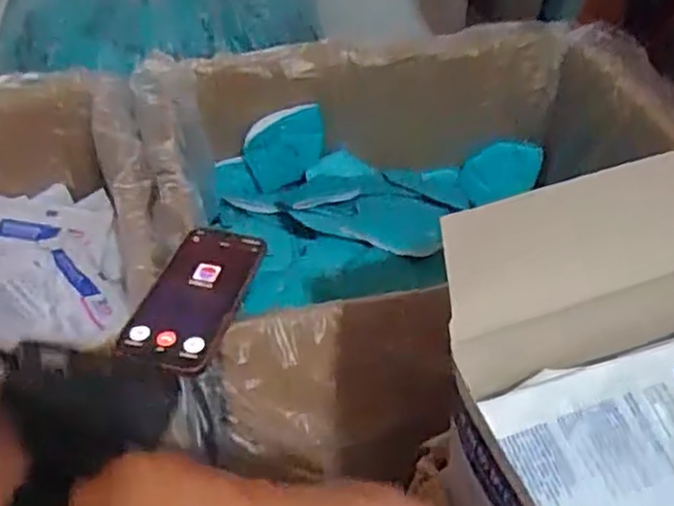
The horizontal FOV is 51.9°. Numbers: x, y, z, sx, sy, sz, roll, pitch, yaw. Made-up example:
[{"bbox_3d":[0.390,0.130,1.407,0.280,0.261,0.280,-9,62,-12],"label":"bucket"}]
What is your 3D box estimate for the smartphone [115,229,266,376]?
[{"bbox_3d":[-0.114,0.033,0.573,0.079,0.010,0.151,10,42,13],"label":"smartphone"}]

